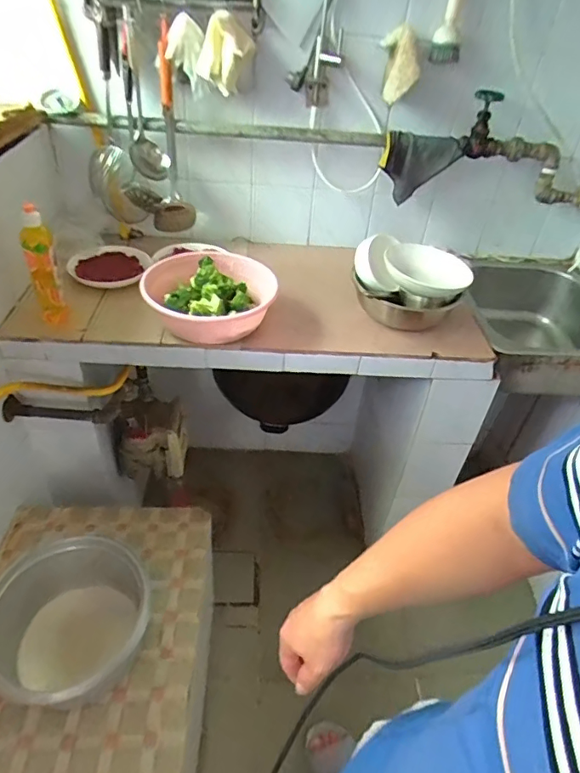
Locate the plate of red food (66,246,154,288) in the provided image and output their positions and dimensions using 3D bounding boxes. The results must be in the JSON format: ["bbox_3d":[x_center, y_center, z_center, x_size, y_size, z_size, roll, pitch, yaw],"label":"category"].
[{"bbox_3d":[-0.387,-0.252,1.064,0.168,0.038,0.138,7,40,1],"label":"plate of red food"}]

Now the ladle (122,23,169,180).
[{"bbox_3d":[-0.282,-0.541,0.976,0.073,0.249,0.052,-5,41,-12],"label":"ladle"}]

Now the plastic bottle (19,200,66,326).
[{"bbox_3d":[-0.432,-0.211,0.874,0.045,0.203,0.047,-12,43,-20],"label":"plastic bottle"}]

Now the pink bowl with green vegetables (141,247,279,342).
[{"bbox_3d":[-0.155,-0.188,0.965,0.236,0.092,0.252,4,40,-3],"label":"pink bowl with green vegetables"}]

